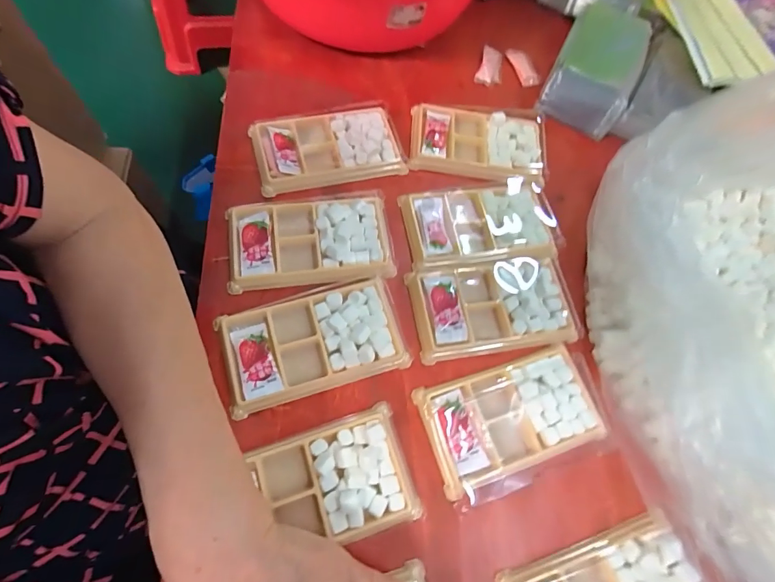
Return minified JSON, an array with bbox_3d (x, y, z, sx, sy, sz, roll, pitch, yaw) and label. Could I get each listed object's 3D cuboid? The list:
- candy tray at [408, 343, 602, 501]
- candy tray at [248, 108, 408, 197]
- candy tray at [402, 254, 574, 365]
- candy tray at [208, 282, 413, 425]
[{"bbox_3d":[0.096,0.093,0.313,0.134,0.010,0.075,-16,68,-9],"label":"candy tray"},{"bbox_3d":[-0.058,-0.138,0.394,0.136,0.015,0.075,-10,70,-11],"label":"candy tray"},{"bbox_3d":[0.090,0.012,0.348,0.134,0.018,0.078,-7,69,-10],"label":"candy tray"},{"bbox_3d":[-0.059,0.039,0.319,0.134,0.014,0.075,-15,71,-13],"label":"candy tray"}]

